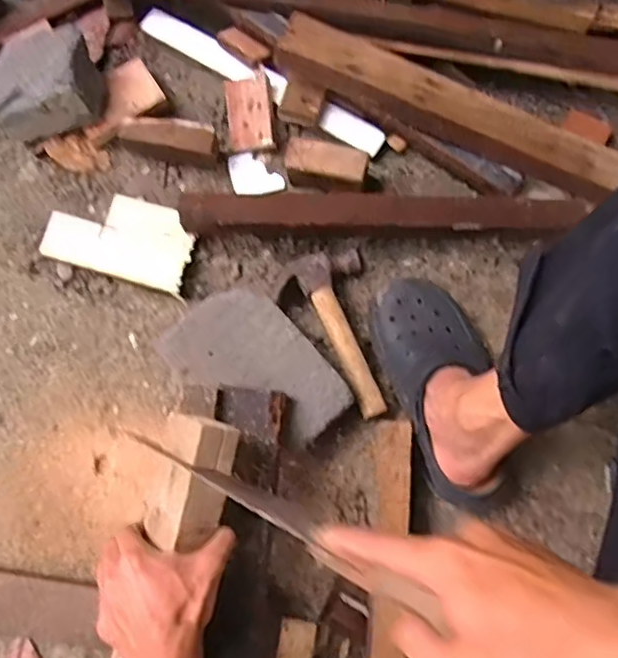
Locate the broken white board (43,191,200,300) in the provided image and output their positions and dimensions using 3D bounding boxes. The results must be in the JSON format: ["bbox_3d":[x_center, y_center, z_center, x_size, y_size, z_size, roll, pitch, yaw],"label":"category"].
[{"bbox_3d":[-0.234,-0.115,0.792,0.180,0.025,0.100,17,76,4],"label":"broken white board"}]

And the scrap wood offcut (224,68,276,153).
[{"bbox_3d":[-0.074,-0.272,0.801,0.058,0.017,0.090,-4,98,17],"label":"scrap wood offcut"}]

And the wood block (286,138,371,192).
[{"bbox_3d":[0.020,-0.194,0.770,0.097,0.054,0.048,8,76,1],"label":"wood block"}]

